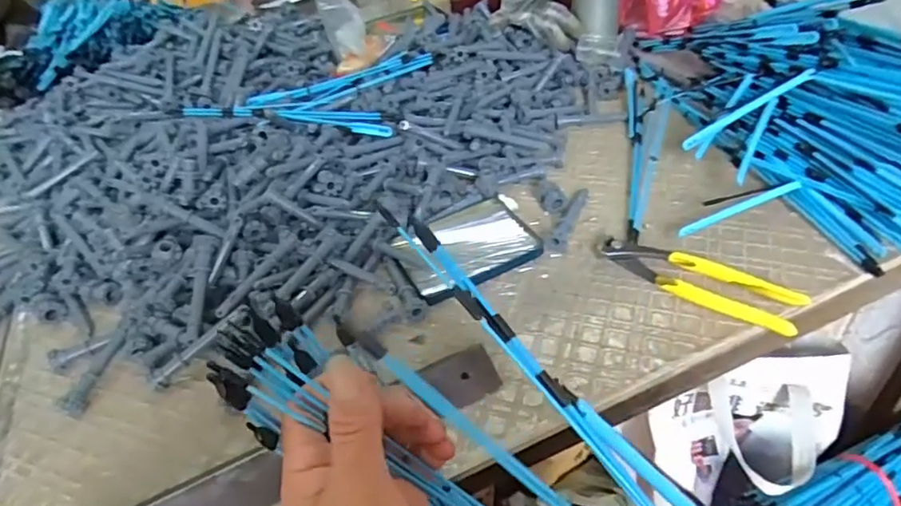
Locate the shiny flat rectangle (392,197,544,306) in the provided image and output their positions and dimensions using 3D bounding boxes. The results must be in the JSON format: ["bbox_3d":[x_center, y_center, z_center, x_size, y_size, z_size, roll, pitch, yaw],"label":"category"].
[{"bbox_3d":[0.014,-0.007,0.548,0.127,0.010,0.099,-21,44,-14],"label":"shiny flat rectangle"}]

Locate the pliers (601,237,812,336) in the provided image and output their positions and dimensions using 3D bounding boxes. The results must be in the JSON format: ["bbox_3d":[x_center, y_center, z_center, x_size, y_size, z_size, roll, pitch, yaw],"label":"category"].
[{"bbox_3d":[0.210,0.022,0.484,0.161,0.015,0.048,28,53,33],"label":"pliers"}]

